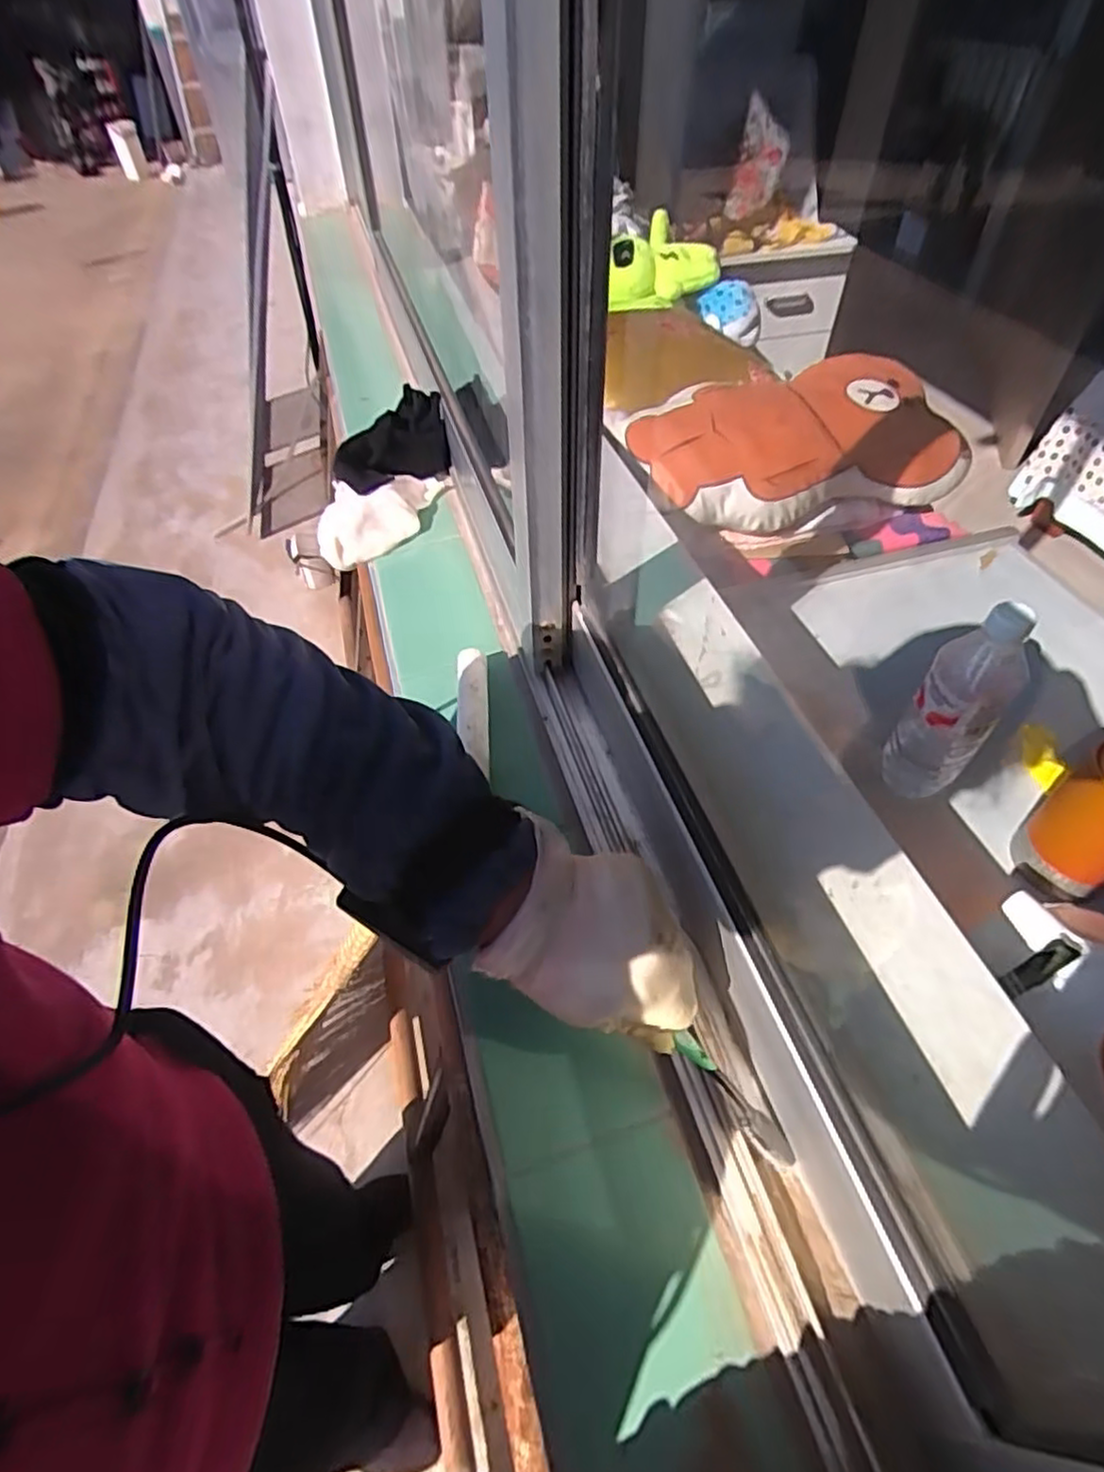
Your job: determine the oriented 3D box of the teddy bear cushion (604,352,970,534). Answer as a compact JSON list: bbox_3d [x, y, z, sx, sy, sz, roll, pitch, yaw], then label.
[{"bbox_3d":[0.329,-0.404,0.960,0.463,0.123,0.218,-14,50,-10],"label":"teddy bear cushion"}]

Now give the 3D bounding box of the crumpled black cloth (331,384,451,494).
[{"bbox_3d":[-0.188,-0.331,0.804,0.081,0.064,0.167,26,54,22],"label":"crumpled black cloth"}]

